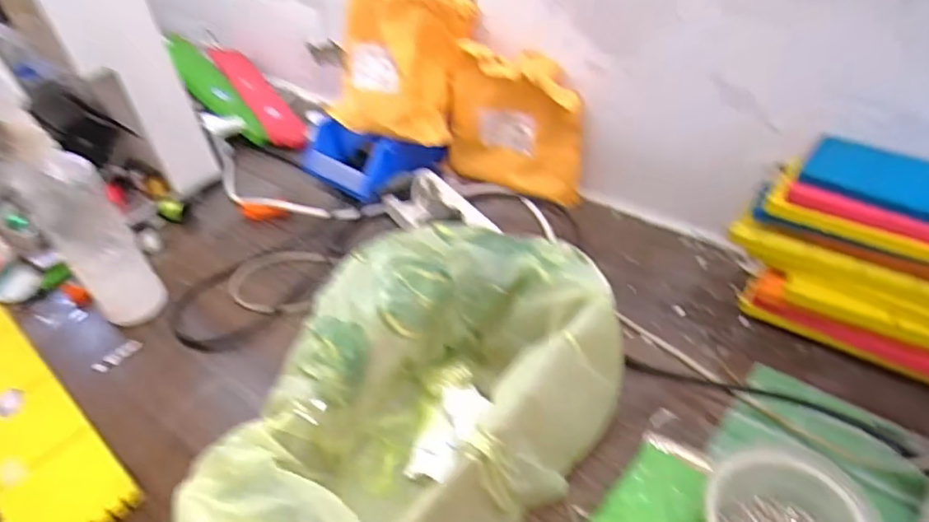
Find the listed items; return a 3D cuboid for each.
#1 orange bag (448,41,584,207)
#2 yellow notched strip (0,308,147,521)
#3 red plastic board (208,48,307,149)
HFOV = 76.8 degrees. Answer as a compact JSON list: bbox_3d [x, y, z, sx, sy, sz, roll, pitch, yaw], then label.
[{"bbox_3d":[0.059,-0.162,0.684,0.168,0.159,0.050,22,50,28],"label":"orange bag"},{"bbox_3d":[-0.414,0.134,0.532,0.354,0.025,0.083,27,52,32],"label":"yellow notched strip"},{"bbox_3d":[-0.338,-0.273,0.948,0.058,0.012,0.344,-18,50,-30],"label":"red plastic board"}]

